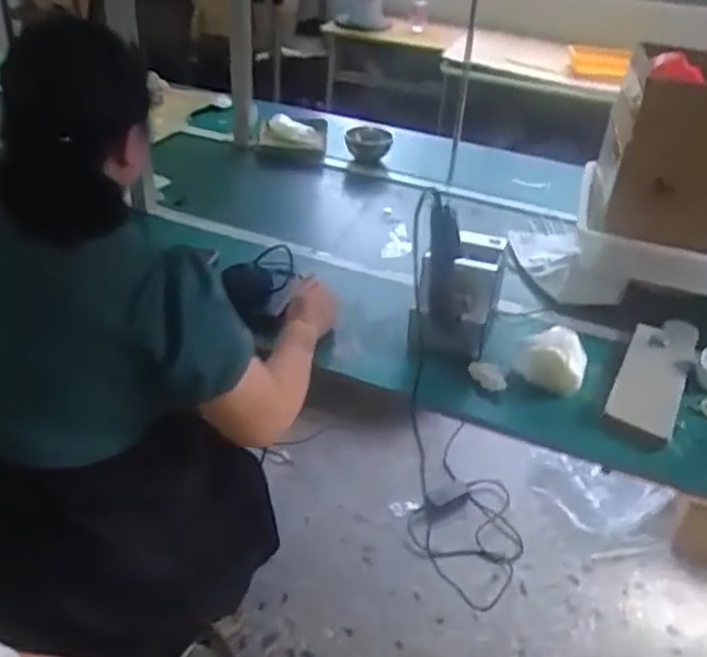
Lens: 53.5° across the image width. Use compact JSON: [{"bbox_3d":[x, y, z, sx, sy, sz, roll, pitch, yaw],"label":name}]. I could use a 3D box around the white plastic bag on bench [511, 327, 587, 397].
[{"bbox_3d":[0.316,0.046,1.113,0.118,0.085,0.050,25,41,26],"label":"white plastic bag on bench"}]

